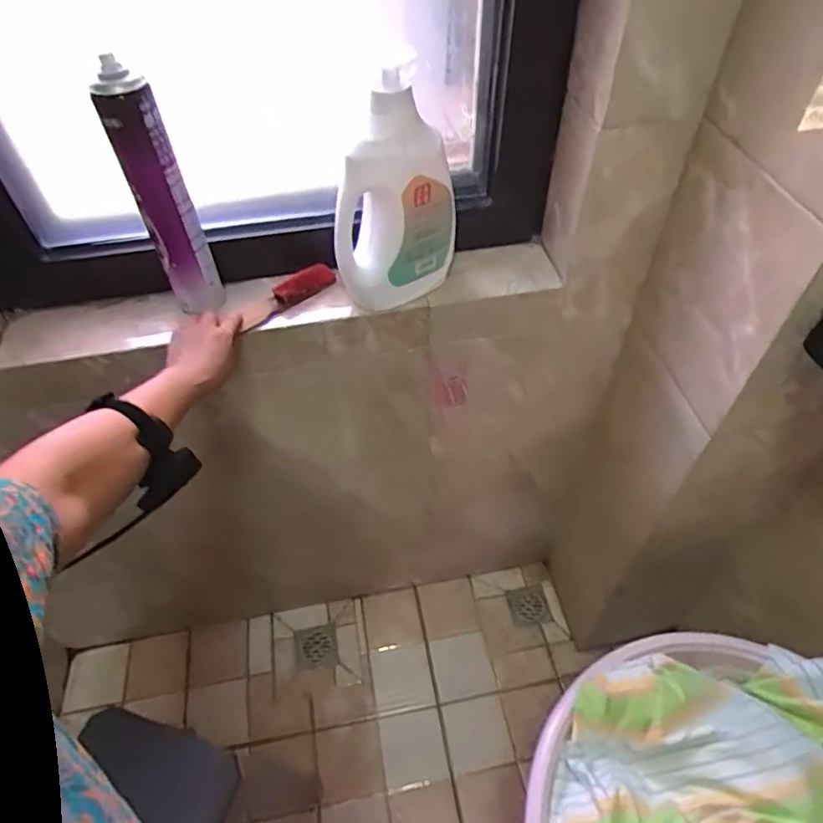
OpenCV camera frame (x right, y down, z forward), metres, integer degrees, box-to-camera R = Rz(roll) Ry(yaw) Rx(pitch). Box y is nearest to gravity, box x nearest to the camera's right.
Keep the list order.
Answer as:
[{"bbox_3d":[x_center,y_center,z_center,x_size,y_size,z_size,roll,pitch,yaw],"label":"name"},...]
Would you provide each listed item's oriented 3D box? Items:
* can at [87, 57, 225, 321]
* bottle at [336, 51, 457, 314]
[{"bbox_3d":[-0.304,-0.254,0.702,0.064,0.307,0.056,-22,55,-15],"label":"can"},{"bbox_3d":[-0.023,-0.266,0.726,0.171,0.267,0.076,-13,53,-8],"label":"bottle"}]

